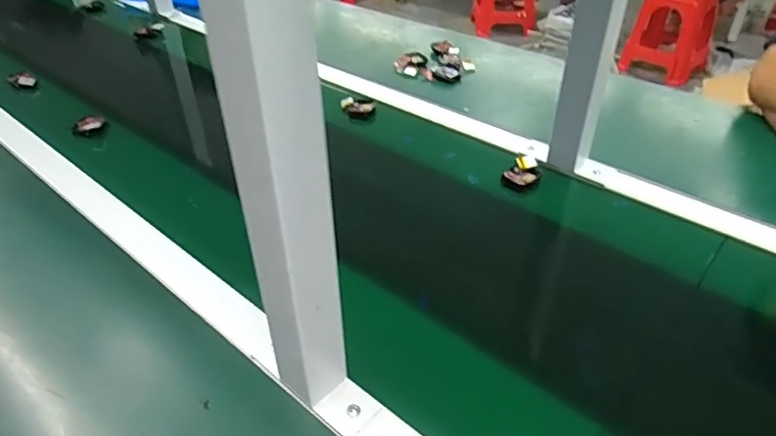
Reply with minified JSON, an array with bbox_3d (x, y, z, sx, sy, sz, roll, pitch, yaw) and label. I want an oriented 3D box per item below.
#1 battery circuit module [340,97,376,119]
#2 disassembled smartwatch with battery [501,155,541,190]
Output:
[{"bbox_3d":[-0.046,-0.167,0.831,0.052,0.019,0.034,15,39,17],"label":"battery circuit module"},{"bbox_3d":[0.167,-0.056,0.679,0.037,0.023,0.045,29,45,32],"label":"disassembled smartwatch with battery"}]

